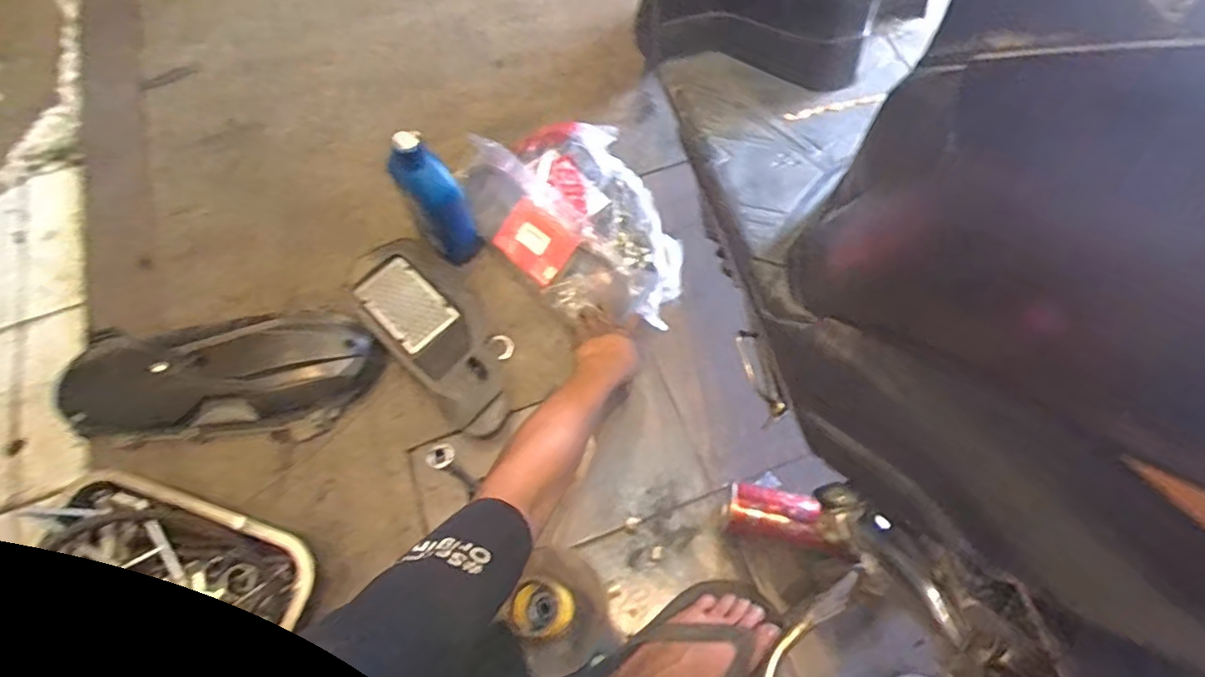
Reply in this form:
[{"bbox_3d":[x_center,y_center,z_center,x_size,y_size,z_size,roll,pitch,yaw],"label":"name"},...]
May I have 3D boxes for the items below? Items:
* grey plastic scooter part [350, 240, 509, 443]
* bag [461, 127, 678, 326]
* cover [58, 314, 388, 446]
[{"bbox_3d":[-0.245,-0.018,0.909,0.155,0.035,0.354,-37,69,-15],"label":"grey plastic scooter part"},{"bbox_3d":[-0.042,-0.183,0.973,0.257,0.060,0.391,-30,67,-12],"label":"bag"},{"bbox_3d":[-0.537,0.057,0.871,0.447,0.069,0.161,-1,64,1],"label":"cover"}]

